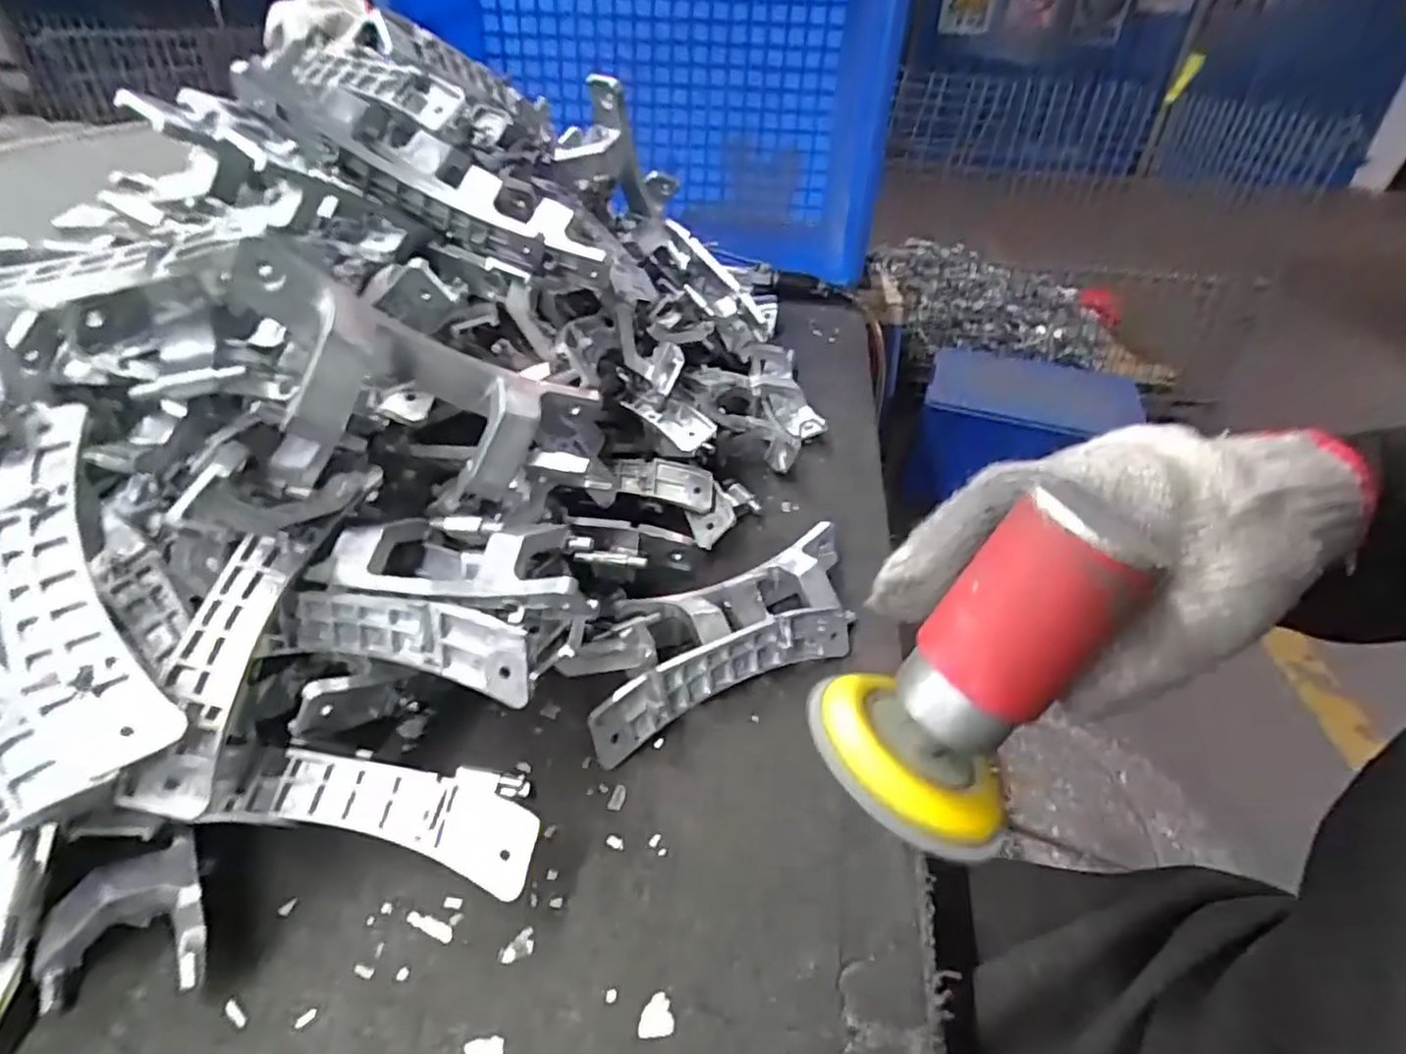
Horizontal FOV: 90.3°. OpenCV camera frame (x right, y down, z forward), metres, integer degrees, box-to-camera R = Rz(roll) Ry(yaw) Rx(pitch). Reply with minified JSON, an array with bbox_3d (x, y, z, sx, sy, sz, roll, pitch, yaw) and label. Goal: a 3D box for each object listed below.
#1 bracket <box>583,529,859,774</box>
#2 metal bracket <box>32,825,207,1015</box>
[{"bbox_3d":[0.016,0.058,0.386,0.187,0.036,0.066,-19,43,-27],"label":"bracket"},{"bbox_3d":[-0.206,0.148,0.249,0.054,0.032,0.045,-18,42,-25],"label":"metal bracket"}]

